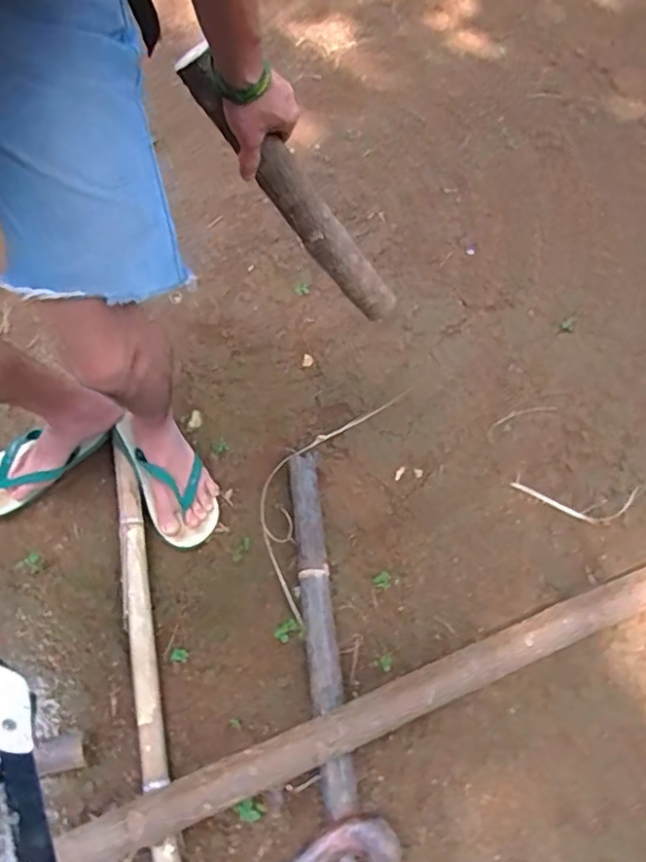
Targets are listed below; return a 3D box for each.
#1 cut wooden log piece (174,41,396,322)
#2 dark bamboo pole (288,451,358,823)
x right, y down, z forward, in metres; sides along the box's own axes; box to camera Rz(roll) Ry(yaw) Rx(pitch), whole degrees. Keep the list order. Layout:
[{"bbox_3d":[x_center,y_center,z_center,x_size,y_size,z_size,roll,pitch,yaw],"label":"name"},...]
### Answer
[{"bbox_3d":[-0.026,-0.270,0.764,0.053,0.387,0.043,-13,50,35],"label":"cut wooden log piece"},{"bbox_3d":[0.009,0.388,0.866,0.047,0.045,0.805,-7,57,-2],"label":"dark bamboo pole"}]

